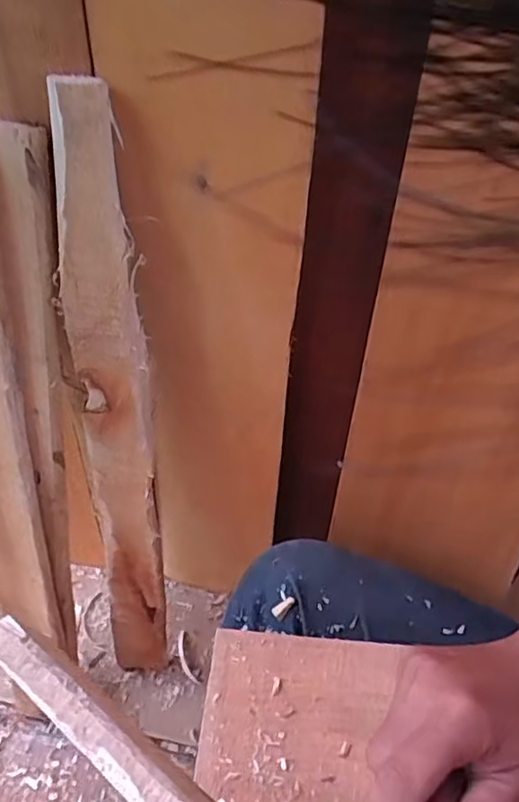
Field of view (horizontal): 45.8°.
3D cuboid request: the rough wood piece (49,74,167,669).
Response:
[{"bbox_3d":[-0.107,0.044,0.463,0.055,0.509,0.014,6,34,4],"label":"rough wood piece"}]

